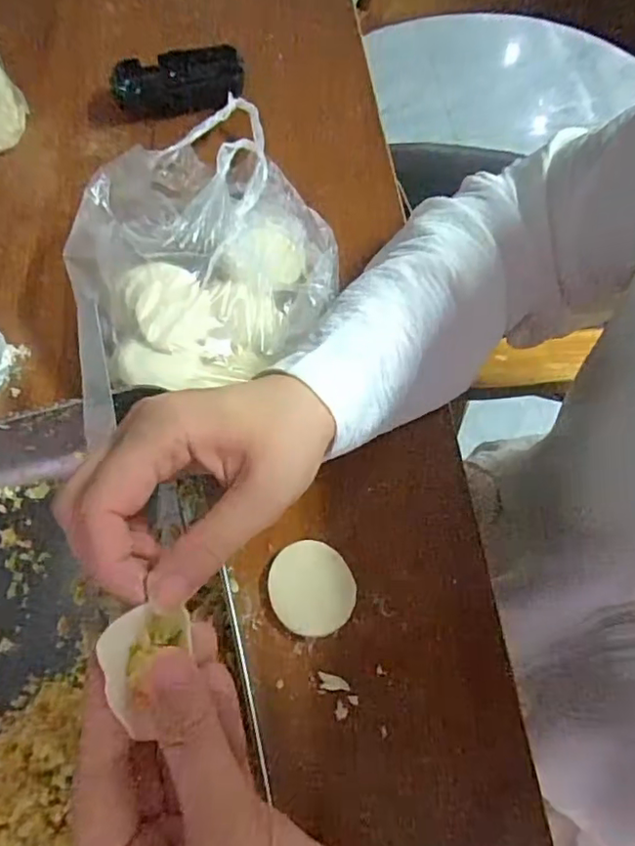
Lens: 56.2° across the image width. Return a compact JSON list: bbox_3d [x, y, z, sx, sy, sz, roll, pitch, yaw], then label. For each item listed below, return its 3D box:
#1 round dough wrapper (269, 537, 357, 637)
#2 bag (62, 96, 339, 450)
[{"bbox_3d":[-0.004,0.088,0.316,0.043,0.018,0.047,-2,62,3],"label":"round dough wrapper"},{"bbox_3d":[-0.080,-0.131,0.409,0.167,0.049,0.270,-16,62,-5],"label":"bag"}]

